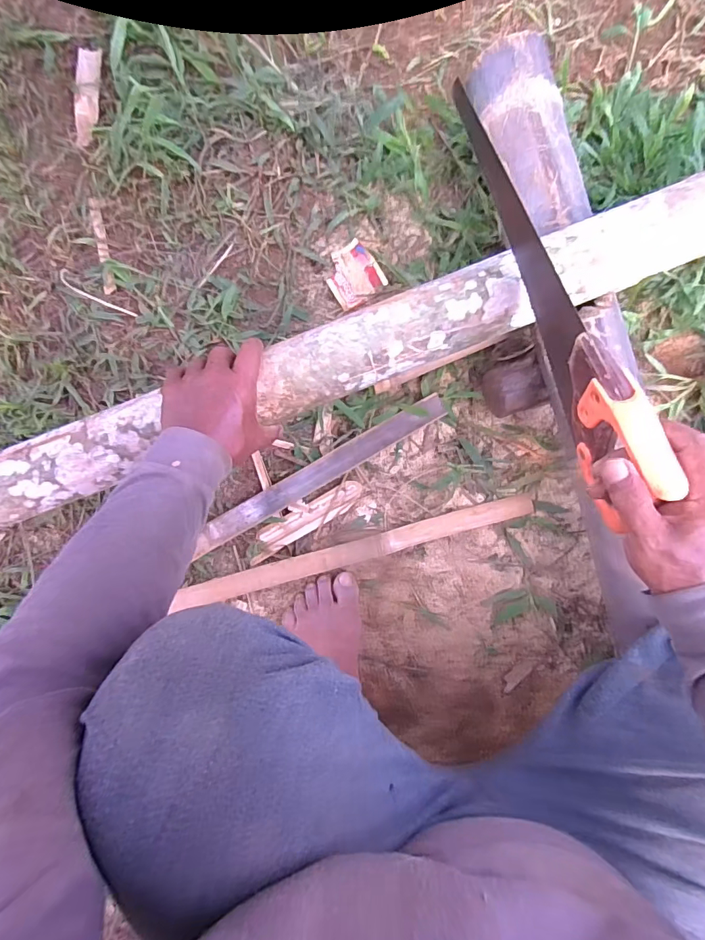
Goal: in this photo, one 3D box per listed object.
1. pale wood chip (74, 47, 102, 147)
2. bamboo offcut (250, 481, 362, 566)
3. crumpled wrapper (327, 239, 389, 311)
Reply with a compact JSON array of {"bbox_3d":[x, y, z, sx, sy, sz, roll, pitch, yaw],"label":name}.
[{"bbox_3d":[-0.424,-0.596,0.724,0.039,0.014,0.184,-4,83,3],"label":"pale wood chip"},{"bbox_3d":[-0.067,0.067,0.630,0.172,0.008,0.043,-31,83,-1],"label":"bamboo offcut"},{"bbox_3d":[0.001,-0.284,0.661,0.075,0.014,0.090,-31,83,-1],"label":"crumpled wrapper"}]

